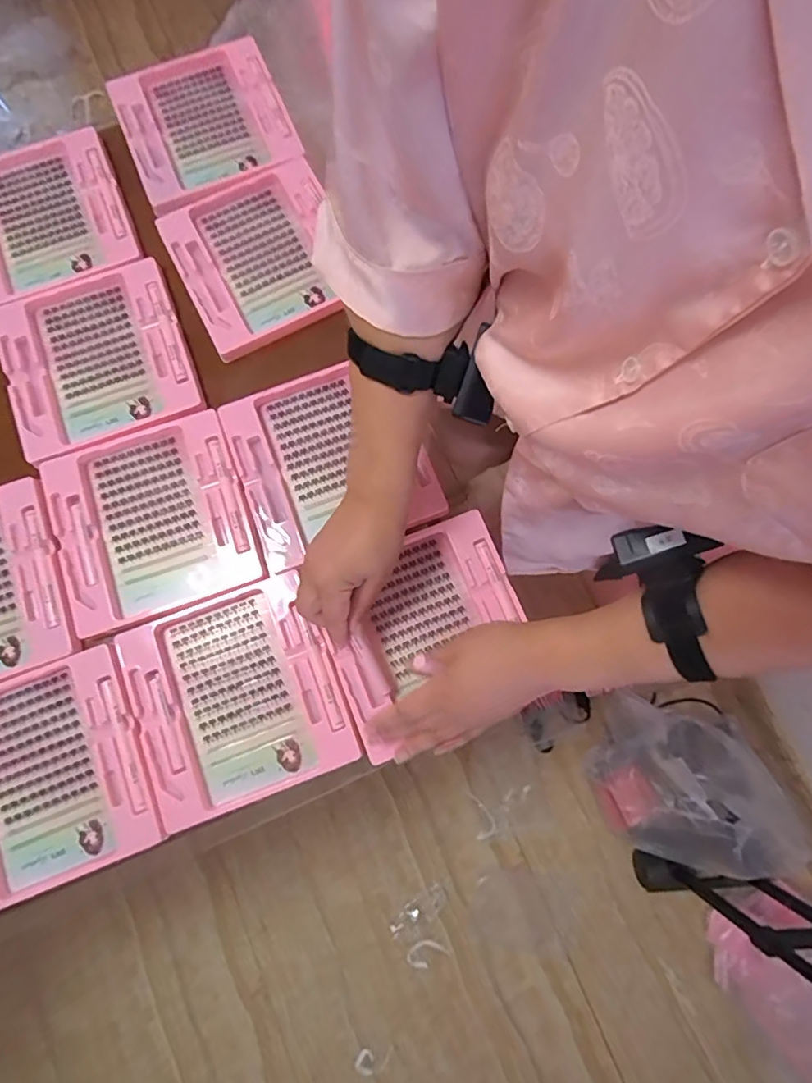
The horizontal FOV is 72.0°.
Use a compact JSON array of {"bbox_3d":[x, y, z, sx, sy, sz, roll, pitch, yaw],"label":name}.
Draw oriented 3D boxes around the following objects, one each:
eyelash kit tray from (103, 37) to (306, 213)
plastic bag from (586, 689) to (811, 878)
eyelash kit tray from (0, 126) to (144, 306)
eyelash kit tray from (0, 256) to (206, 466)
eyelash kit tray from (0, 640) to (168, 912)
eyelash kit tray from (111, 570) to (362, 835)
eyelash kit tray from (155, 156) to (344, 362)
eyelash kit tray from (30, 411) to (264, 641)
[{"bbox_3d":[-0.244,-0.508,0.676,0.194,0.015,0.201,-22,78,-4],"label":"eyelash kit tray"},{"bbox_3d":[0.591,0.527,1.144,0.375,0.254,0.280,26,79,5],"label":"plastic bag"},{"bbox_3d":[-0.426,-0.375,0.644,0.194,0.016,0.193,-23,78,-4],"label":"eyelash kit tray"},{"bbox_3d":[-0.340,-0.202,0.612,0.195,0.013,0.199,-21,77,-4],"label":"eyelash kit tray"},{"bbox_3d":[-0.343,0.219,0.524,0.194,0.013,0.194,-21,77,-4],"label":"eyelash kit tray"},{"bbox_3d":[-0.164,0.148,0.536,0.193,0.013,0.189,-21,77,-4],"label":"eyelash kit tray"},{"bbox_3d":[-0.168,-0.327,0.638,0.181,0.017,0.203,-26,78,-5],"label":"eyelash kit tray"},{"bbox_3d":[-0.262,-0.021,0.572,0.191,0.015,0.195,-20,77,-3],"label":"eyelash kit tray"}]

